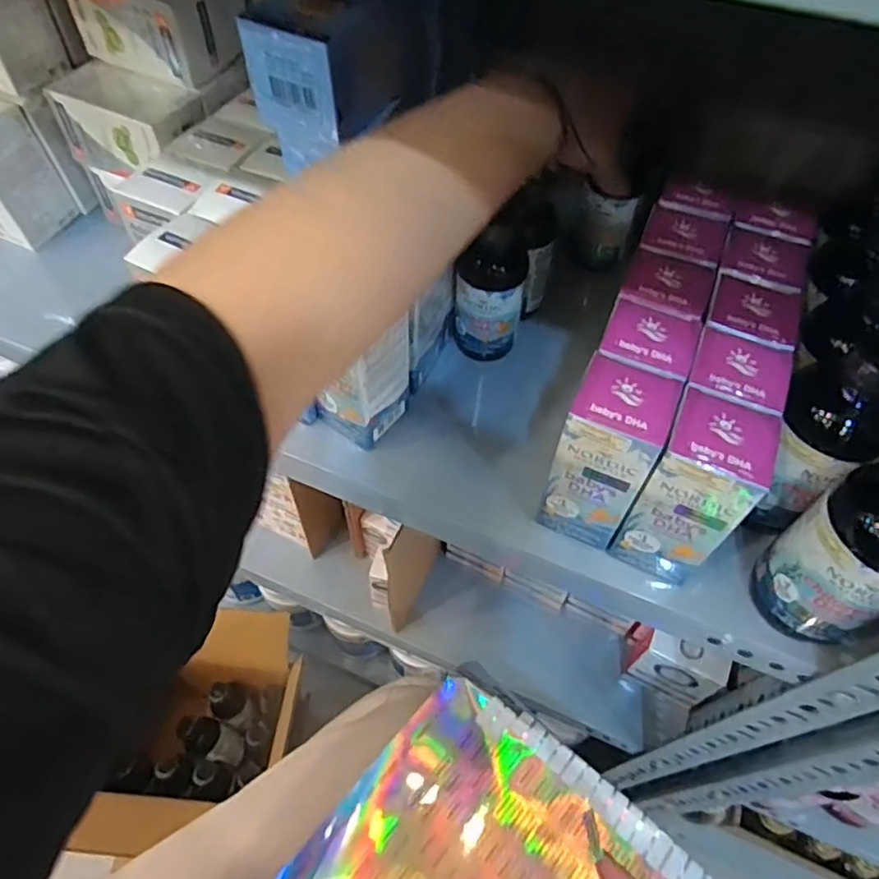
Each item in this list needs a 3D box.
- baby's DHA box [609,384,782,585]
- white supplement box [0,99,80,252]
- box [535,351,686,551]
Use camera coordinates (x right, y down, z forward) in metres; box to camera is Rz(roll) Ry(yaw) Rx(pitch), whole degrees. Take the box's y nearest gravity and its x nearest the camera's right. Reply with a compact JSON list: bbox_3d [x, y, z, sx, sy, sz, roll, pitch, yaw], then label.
[{"bbox_3d":[0.134,0.029,0.333,0.046,0.107,0.051,24,58,14],"label":"baby's DHA box"},{"bbox_3d":[-0.351,-0.216,0.490,0.062,0.095,0.068,27,59,16],"label":"white supplement box"},{"bbox_3d":[0.091,0.009,0.343,0.046,0.105,0.048,21,58,13],"label":"box"}]

